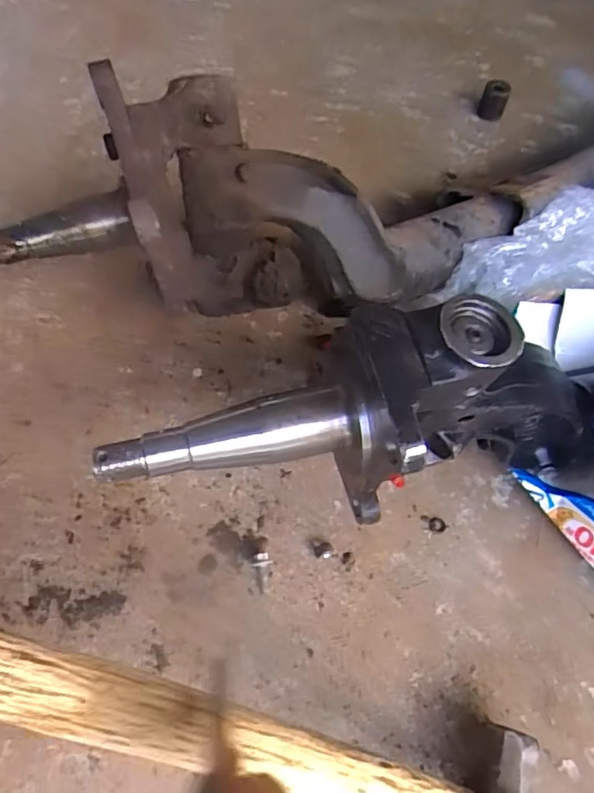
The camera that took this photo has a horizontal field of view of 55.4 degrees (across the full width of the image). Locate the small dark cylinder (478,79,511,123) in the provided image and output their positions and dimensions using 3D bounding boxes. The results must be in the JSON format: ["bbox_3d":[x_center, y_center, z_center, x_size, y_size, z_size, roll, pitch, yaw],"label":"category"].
[{"bbox_3d":[0.259,-0.389,0.742,0.033,0.041,0.032,21,61,9],"label":"small dark cylinder"}]

